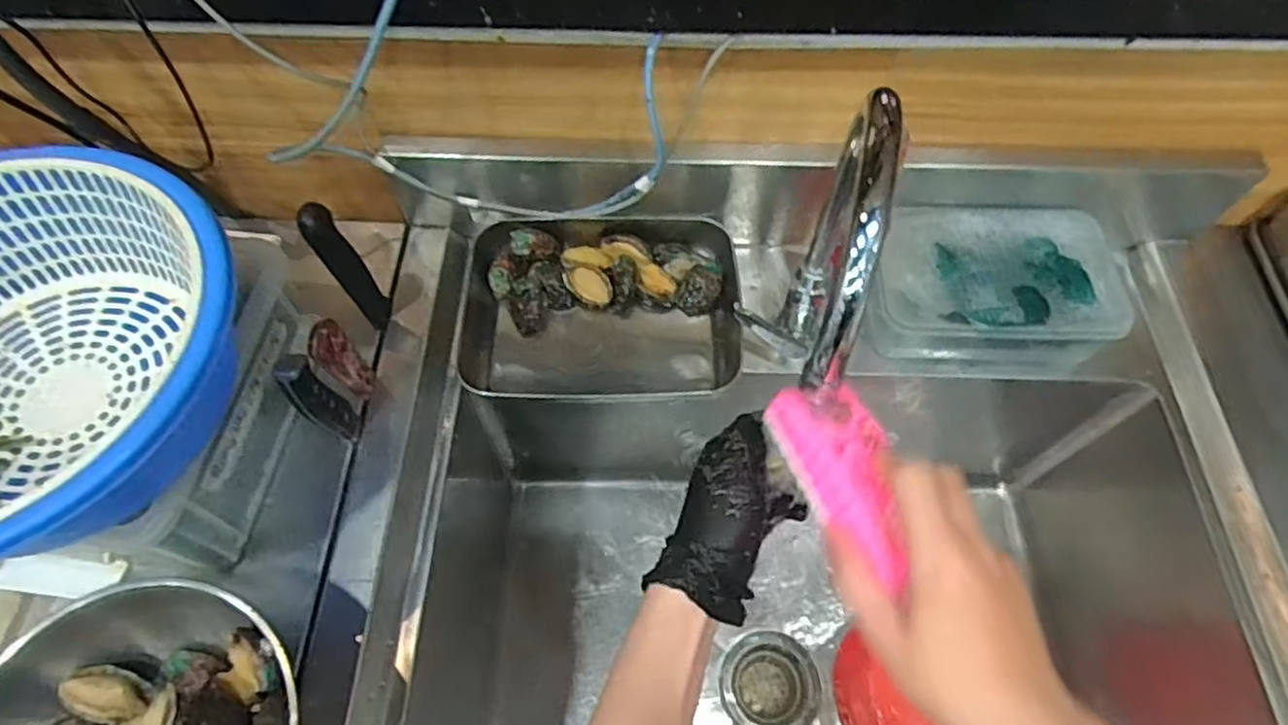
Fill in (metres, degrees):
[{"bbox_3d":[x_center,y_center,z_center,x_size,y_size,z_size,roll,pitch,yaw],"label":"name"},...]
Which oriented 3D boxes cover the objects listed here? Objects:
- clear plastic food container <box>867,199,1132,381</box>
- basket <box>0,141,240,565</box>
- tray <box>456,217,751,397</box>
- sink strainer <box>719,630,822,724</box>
[{"bbox_3d":[0.324,-0.074,0.668,0.216,0.064,0.145,4,61,3],"label":"clear plastic food container"},{"bbox_3d":[-0.395,0.001,0.450,0.280,0.109,0.277,-39,68,-19],"label":"basket"},{"bbox_3d":[-0.040,-0.052,0.697,0.259,0.061,0.200,1,61,1],"label":"tray"},{"bbox_3d":[0.144,0.384,0.835,0.108,0.080,0.109,0,61,0],"label":"sink strainer"}]

